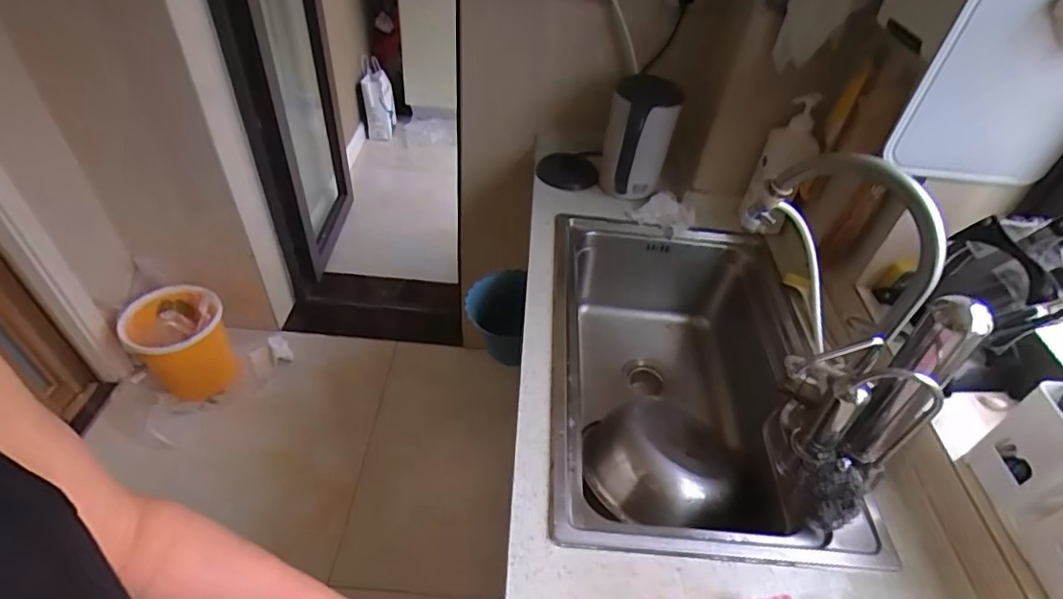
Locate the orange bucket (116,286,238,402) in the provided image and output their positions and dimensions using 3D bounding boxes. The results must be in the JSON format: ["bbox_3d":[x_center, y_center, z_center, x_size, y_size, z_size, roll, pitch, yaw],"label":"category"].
[{"bbox_3d":[-1.003,0.120,1.587,0.232,0.273,0.215,3,45,-3],"label":"orange bucket"}]

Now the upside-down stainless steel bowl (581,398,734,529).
[{"bbox_3d":[0.191,0.254,0.863,0.204,0.096,0.197,9,45,2],"label":"upside-down stainless steel bowl"}]

